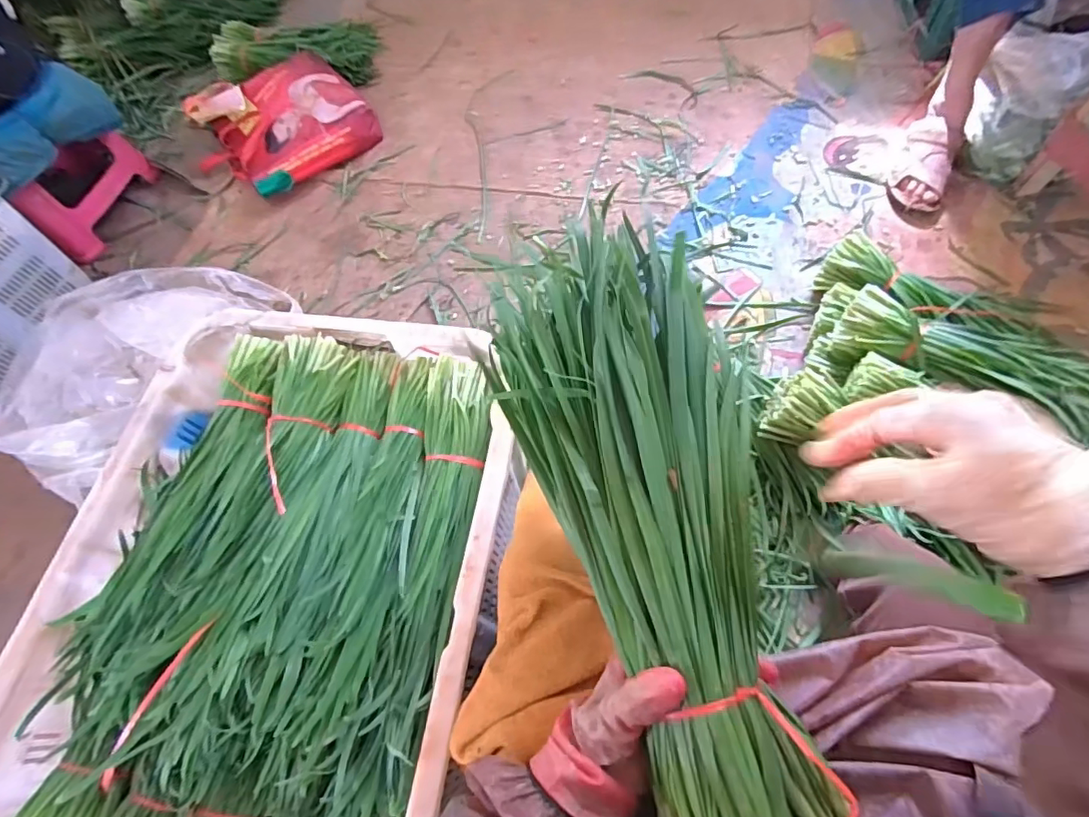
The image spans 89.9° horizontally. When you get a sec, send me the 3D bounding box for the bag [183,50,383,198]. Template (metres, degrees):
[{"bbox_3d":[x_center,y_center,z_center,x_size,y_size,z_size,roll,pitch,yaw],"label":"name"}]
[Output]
[{"bbox_3d":[-0.689,-0.735,1.430,0.417,0.123,0.394,-37,64,-11],"label":"bag"}]

